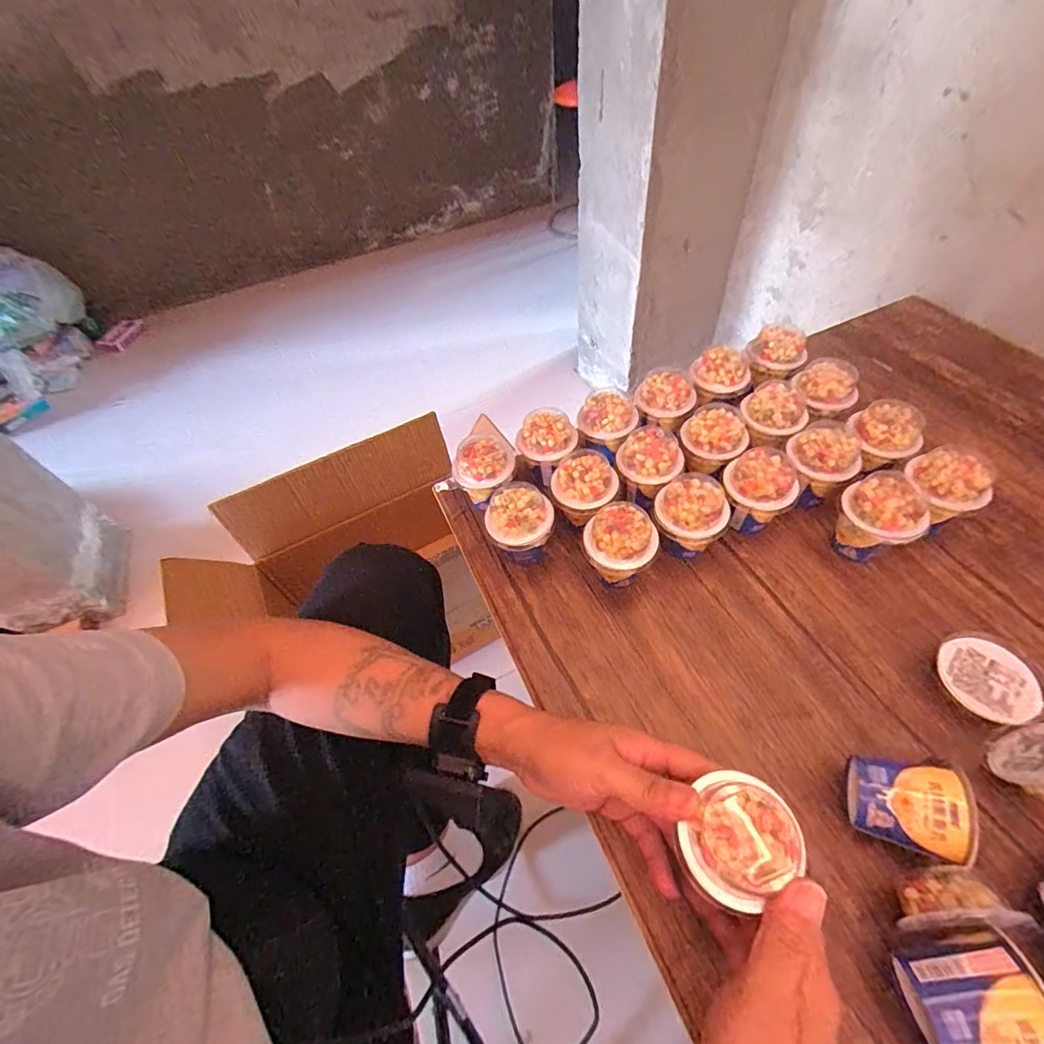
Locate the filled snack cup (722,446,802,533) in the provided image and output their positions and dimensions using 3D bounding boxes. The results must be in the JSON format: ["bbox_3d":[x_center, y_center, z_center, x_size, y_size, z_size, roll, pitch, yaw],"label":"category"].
[{"bbox_3d":[0.240,-0.028,0.498,0.069,0.077,0.065,-3,53,4],"label":"filled snack cup"}]

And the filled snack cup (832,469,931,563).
[{"bbox_3d":[0.341,-0.002,0.467,0.066,0.077,0.061,-3,53,4],"label":"filled snack cup"}]

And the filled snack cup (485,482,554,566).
[{"bbox_3d":[0.000,0.009,0.504,0.064,0.072,0.065,-3,53,4],"label":"filled snack cup"}]

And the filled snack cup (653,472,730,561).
[{"bbox_3d":[0.168,-0.001,0.490,0.066,0.072,0.072,-3,53,4],"label":"filled snack cup"}]

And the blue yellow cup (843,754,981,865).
[{"bbox_3d":[0.267,0.200,0.338,0.064,0.057,0.059,11,55,14],"label":"blue yellow cup"}]

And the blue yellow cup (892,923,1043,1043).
[{"bbox_3d":[0.259,0.278,0.285,0.058,0.058,0.059,-5,53,2],"label":"blue yellow cup"}]

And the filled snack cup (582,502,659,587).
[{"bbox_3d":[0.095,0.028,0.478,0.067,0.078,0.059,4,54,9],"label":"filled snack cup"}]

